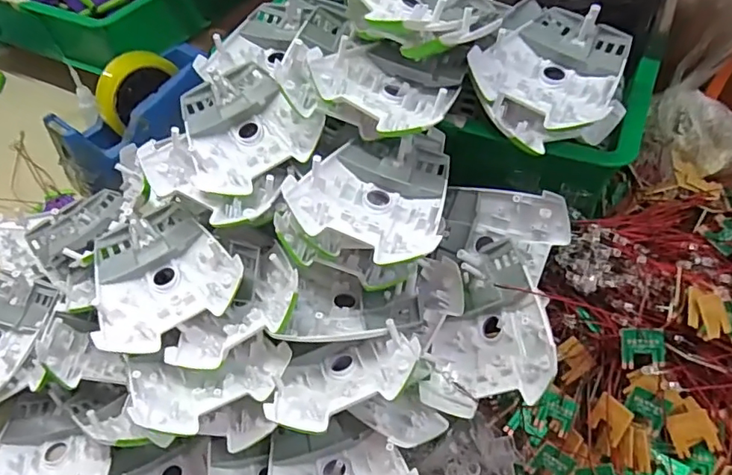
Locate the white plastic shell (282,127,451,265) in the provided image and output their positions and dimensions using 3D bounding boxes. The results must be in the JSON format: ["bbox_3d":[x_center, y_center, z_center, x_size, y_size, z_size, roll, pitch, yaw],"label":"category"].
[{"bbox_3d":[0.015,-0.039,0.354,0.094,0.029,0.119,20,53,17],"label":"white plastic shell"}]

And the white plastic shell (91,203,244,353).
[{"bbox_3d":[-0.145,0.022,0.377,0.095,0.025,0.103,-20,52,-14],"label":"white plastic shell"}]

